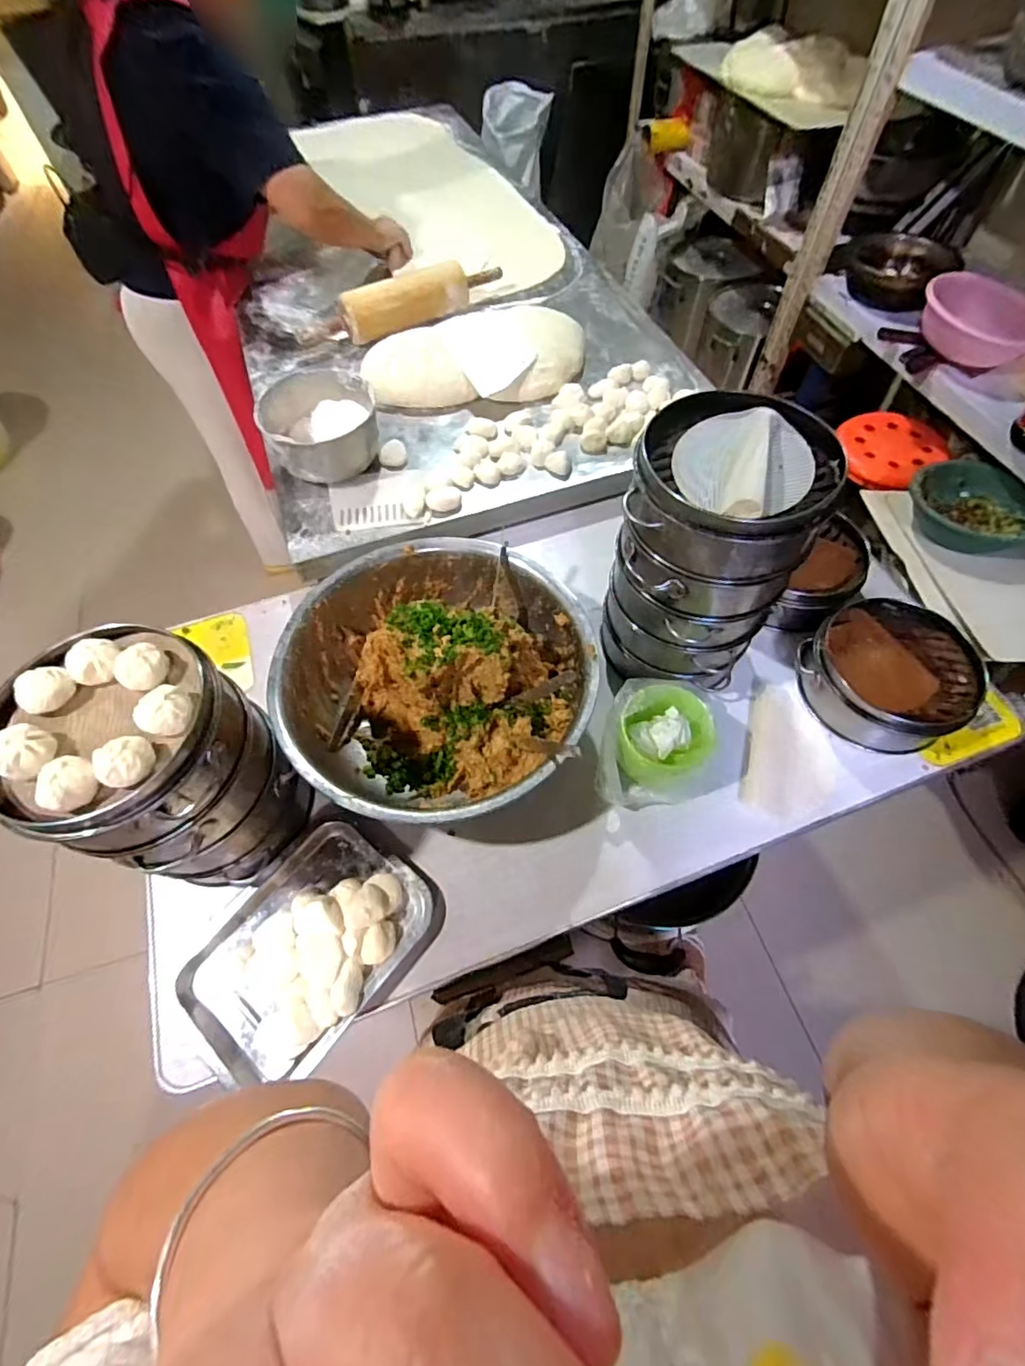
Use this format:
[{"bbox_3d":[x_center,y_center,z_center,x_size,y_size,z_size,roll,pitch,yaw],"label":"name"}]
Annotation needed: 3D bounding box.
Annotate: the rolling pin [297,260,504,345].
[{"bbox_3d":[-0.204,-0.729,1.026,0.403,0.087,0.076,-27,64,-13],"label":"rolling pin"}]

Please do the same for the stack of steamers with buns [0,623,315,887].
[{"bbox_3d":[-0.347,0.089,0.559,0.194,0.255,0.189,22,64,13],"label":"stack of steamers with buns"}]

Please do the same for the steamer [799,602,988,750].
[{"bbox_3d":[0.487,-0.013,0.707,0.195,0.073,0.183,-1,61,1],"label":"steamer"}]

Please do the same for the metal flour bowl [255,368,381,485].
[{"bbox_3d":[-0.299,-0.405,0.863,0.173,0.092,0.147,-21,63,-10],"label":"metal flour bowl"}]

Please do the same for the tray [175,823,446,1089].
[{"bbox_3d":[-0.224,0.286,0.590,0.194,0.039,0.259,36,68,19],"label":"tray"}]

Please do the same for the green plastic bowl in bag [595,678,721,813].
[{"bbox_3d":[0.180,0.072,0.668,0.133,0.098,0.156,10,62,7],"label":"green plastic bowl in bag"}]

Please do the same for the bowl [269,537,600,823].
[{"bbox_3d":[-0.089,-0.002,0.687,0.354,0.114,0.369,-1,61,1],"label":"bowl"}]

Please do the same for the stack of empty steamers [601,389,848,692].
[{"bbox_3d":[0.218,-0.142,0.632,0.179,0.295,0.185,15,62,10],"label":"stack of empty steamers"}]

